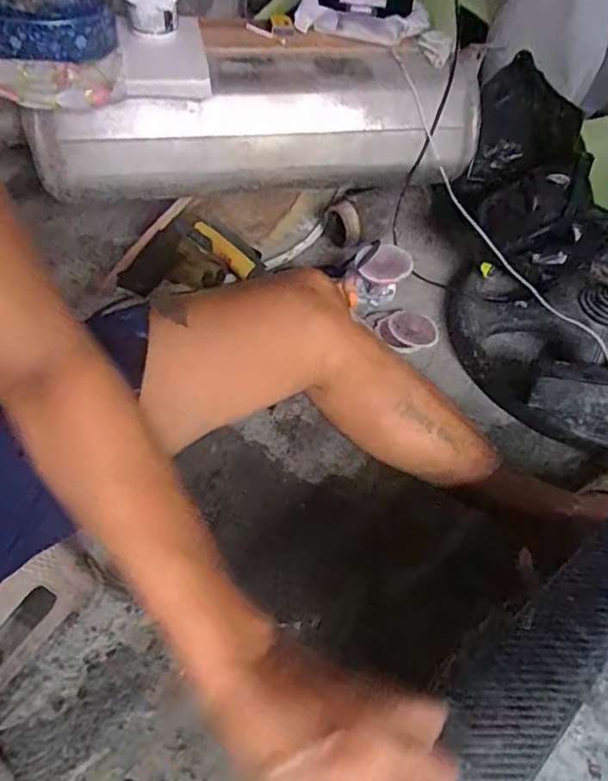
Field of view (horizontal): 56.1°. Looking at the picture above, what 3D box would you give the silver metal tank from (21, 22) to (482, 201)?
[{"bbox_3d":[-0.055,-0.472,0.995,0.757,0.187,0.207,-8,54,-9],"label":"silver metal tank"}]

